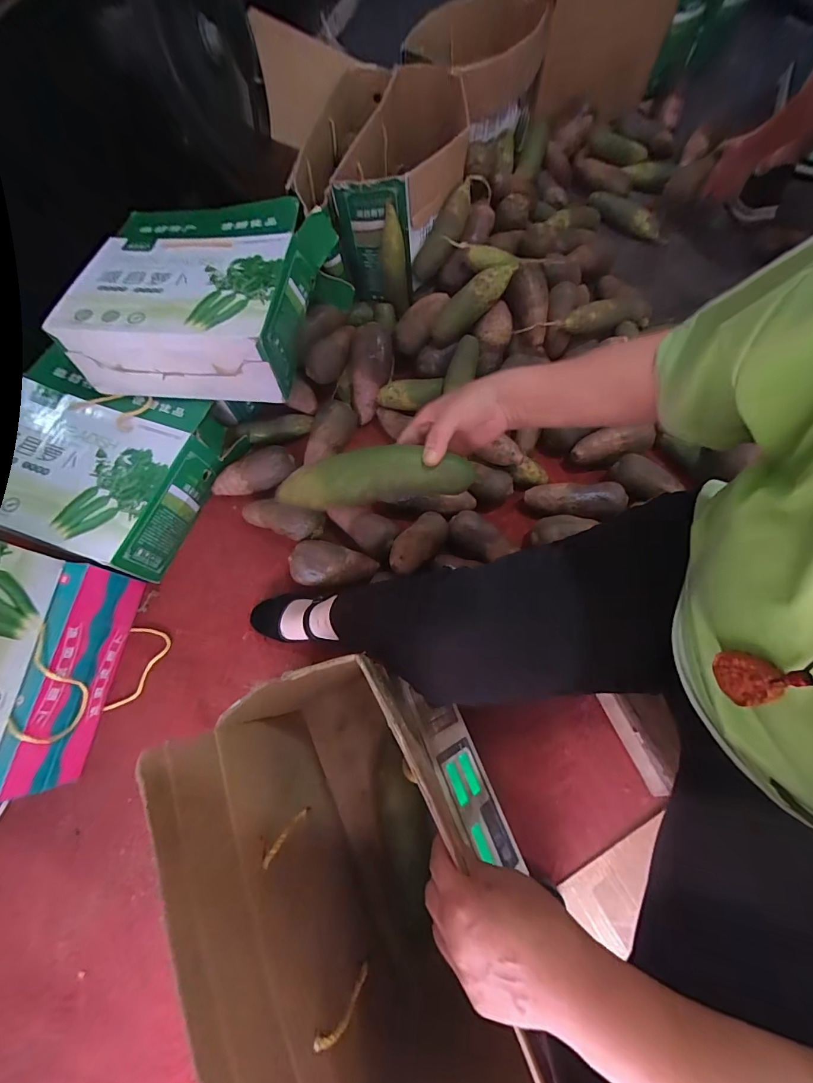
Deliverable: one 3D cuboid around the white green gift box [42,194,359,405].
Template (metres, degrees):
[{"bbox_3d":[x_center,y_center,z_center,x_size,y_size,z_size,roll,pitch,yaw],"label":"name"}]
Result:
[{"bbox_3d":[-0.351,-0.444,0.726,0.404,0.127,0.359,7,71,4],"label":"white green gift box"}]

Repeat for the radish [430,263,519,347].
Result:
[{"bbox_3d":[0.128,-0.464,0.790,0.186,0.066,0.064,-33,68,33],"label":"radish"}]

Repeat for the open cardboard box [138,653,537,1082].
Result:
[{"bbox_3d":[-0.026,0.309,0.385,0.150,0.386,0.368,-24,72,-6],"label":"open cardboard box"}]

